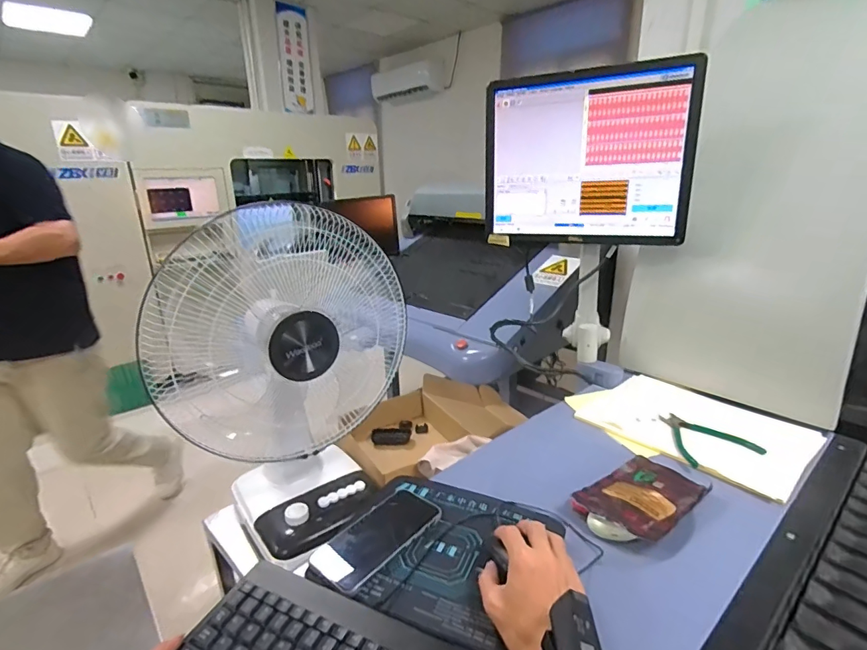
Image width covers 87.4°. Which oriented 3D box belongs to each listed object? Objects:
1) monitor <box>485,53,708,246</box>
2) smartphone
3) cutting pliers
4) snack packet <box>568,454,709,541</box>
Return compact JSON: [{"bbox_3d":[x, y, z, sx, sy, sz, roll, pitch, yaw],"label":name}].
[{"bbox_3d":[0.278,-0.308,0.855,0.373,0.293,0.039,8,20,25],"label":"monitor"},{"bbox_3d":[-0.069,0.254,0.551,0.085,0.009,0.154,19,29,38],"label":"smartphone"},{"bbox_3d":[0.425,0.174,0.726,0.118,0.015,0.127,-5,23,-13],"label":"cutting pliers"},{"bbox_3d":[0.281,0.230,0.616,0.155,0.021,0.109,-15,27,-32],"label":"snack packet"}]

